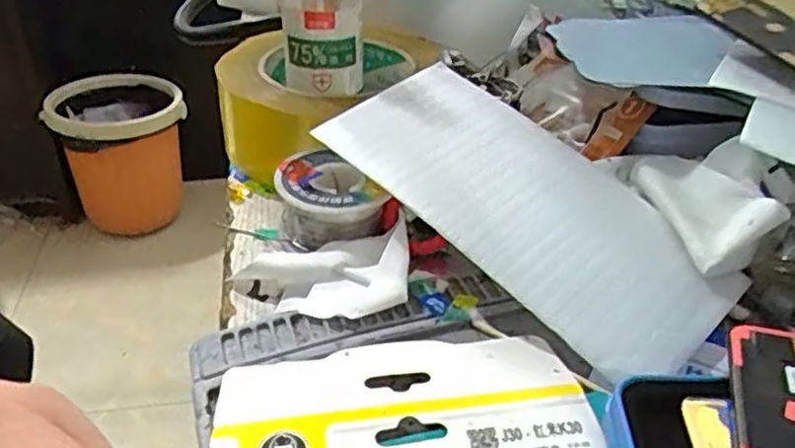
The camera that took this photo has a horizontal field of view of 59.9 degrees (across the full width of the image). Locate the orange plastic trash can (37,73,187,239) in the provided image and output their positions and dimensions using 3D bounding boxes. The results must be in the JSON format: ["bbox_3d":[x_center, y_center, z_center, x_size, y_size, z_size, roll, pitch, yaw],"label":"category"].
[{"bbox_3d":[-0.601,-0.145,1.524,0.274,0.257,0.221,-6,36,-12],"label":"orange plastic trash can"}]

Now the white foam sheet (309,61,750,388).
[{"bbox_3d":[0.052,-0.011,0.283,0.167,0.009,0.090,39,49,24],"label":"white foam sheet"}]

